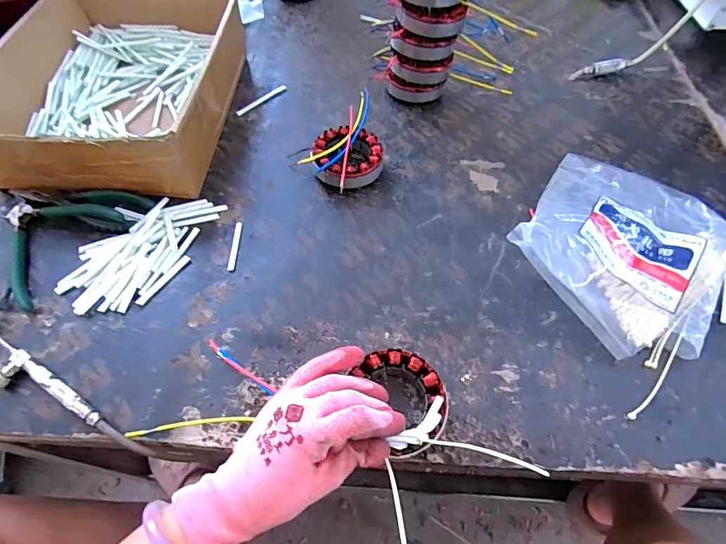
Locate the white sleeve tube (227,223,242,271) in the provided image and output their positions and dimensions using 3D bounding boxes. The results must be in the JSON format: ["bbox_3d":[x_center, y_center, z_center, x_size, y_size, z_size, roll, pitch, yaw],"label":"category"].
[{"bbox_3d":[-0.139,-0.029,0.445,0.007,0.004,0.064,1,57,-1],"label":"white sleeve tube"}]

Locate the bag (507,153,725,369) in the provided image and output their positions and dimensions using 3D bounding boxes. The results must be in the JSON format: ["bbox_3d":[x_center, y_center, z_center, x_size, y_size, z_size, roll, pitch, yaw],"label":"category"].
[{"bbox_3d":[0.284,-0.039,0.431,0.197,0.068,0.250,33,62,18],"label":"bag"}]

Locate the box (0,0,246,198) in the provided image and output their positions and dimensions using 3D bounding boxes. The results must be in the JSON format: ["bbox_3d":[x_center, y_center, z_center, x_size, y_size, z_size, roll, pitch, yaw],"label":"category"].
[{"bbox_3d":[-0.298,-0.247,0.523,0.245,0.095,0.344,0,57,-2],"label":"box"}]

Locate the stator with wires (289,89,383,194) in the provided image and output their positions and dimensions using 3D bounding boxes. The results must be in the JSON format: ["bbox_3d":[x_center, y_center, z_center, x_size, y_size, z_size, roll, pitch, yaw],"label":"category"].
[{"bbox_3d":[-0.007,-0.161,0.516,0.089,0.034,0.168,28,61,15],"label":"stator with wires"}]

